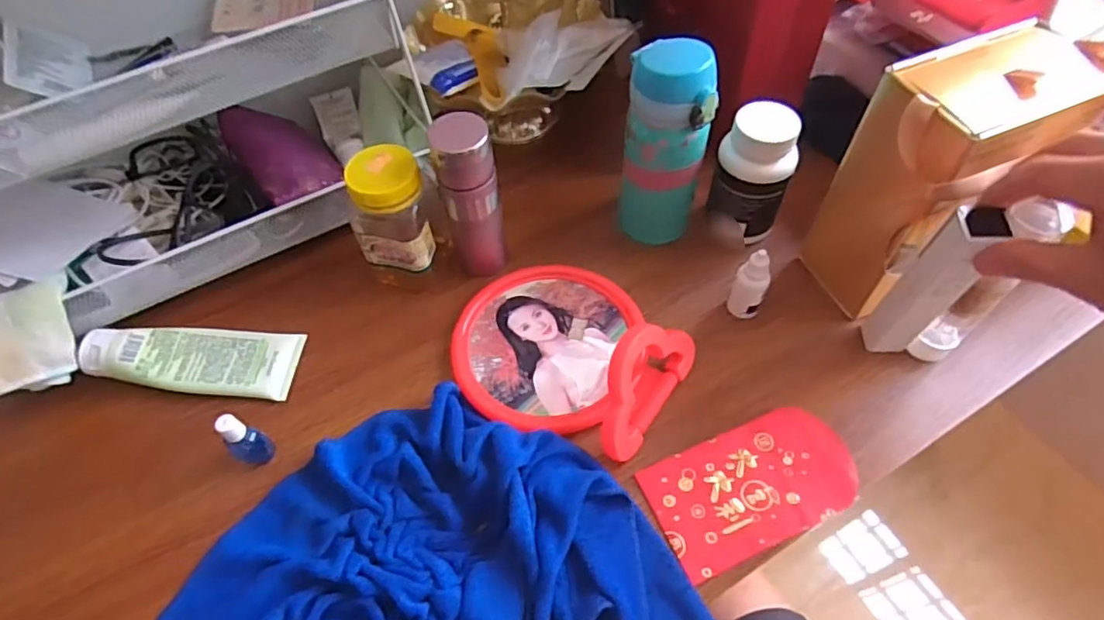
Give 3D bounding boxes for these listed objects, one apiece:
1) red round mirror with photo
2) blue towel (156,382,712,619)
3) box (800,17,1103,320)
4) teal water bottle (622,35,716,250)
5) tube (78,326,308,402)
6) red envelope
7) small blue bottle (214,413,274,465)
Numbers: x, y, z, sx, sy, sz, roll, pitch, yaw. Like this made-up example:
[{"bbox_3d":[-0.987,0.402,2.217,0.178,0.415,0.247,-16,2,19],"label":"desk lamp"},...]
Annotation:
[{"bbox_3d":[0.008,0.017,0.449,0.173,0.067,0.143,30,62,18],"label":"red round mirror with photo"},{"bbox_3d":[-0.087,0.165,0.375,0.307,0.030,0.218,-21,59,-13],"label":"blue towel"},{"bbox_3d":[0.271,-0.093,0.437,0.123,0.183,0.079,-23,59,-14],"label":"box"},{"bbox_3d":[0.089,-0.129,0.482,0.063,0.156,0.052,6,57,4],"label":"teal water bottle"},{"bbox_3d":[-0.280,0.033,0.469,0.152,0.028,0.057,2,57,2],"label":"tube"},{"bbox_3d":[0.138,0.119,0.415,0.138,0.007,0.079,-21,58,-10],"label":"red envelope"},{"bbox_3d":[-0.213,0.090,0.419,0.019,0.055,0.022,32,62,19],"label":"small blue bottle"}]

